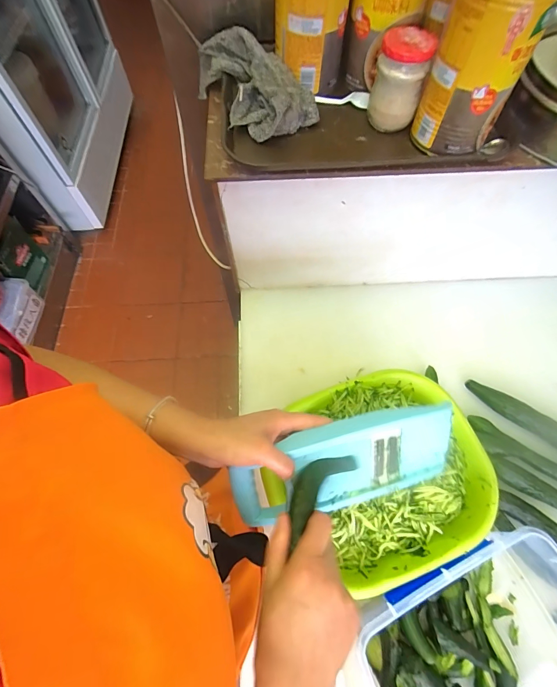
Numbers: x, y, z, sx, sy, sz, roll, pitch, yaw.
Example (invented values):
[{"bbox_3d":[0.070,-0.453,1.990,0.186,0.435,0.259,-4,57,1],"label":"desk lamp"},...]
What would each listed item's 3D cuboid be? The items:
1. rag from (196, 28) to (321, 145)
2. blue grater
[{"bbox_3d":[-0.049,-0.395,0.515,0.125,0.081,0.242,-27,68,-11],"label":"rag"},{"bbox_3d":[0.080,0.143,0.389,0.259,0.107,0.029,-14,23,-11],"label":"blue grater"}]

